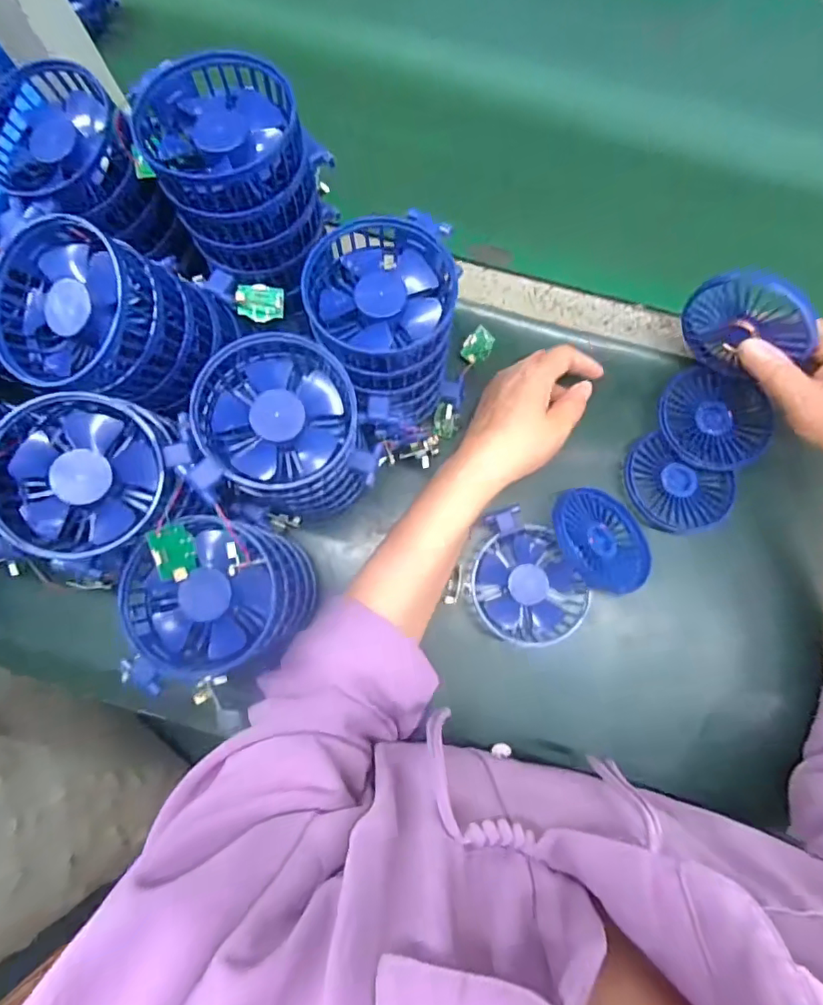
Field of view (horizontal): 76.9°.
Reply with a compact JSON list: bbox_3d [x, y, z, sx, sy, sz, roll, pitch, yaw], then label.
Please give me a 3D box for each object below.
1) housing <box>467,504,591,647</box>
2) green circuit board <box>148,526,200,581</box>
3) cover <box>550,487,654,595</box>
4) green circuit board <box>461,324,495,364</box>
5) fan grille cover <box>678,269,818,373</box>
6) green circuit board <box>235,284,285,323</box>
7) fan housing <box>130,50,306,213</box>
[{"bbox_3d":[0.090,0.059,0.416,0.084,0.028,0.105,-7,80,-2],"label":"housing"},{"bbox_3d":[-0.137,0.029,0.300,0.022,0.008,0.031,-16,104,-30],"label":"green circuit board"},{"bbox_3d":[0.149,0.029,0.407,0.084,0.010,0.085,-11,71,-28],"label":"cover"},{"bbox_3d":[0.057,-0.136,0.445,0.023,0.006,0.034,28,80,4],"label":"green circuit board"},{"bbox_3d":[0.237,-0.128,0.371,0.021,0.074,0.079,-31,81,-6],"label":"fan grille cover"},{"bbox_3d":[-0.104,-0.137,0.356,0.031,0.004,0.024,-8,109,-14],"label":"green circuit board"},{"bbox_3d":[-0.110,-0.218,0.305,0.091,0.034,0.075,-26,81,-5],"label":"fan housing"}]

